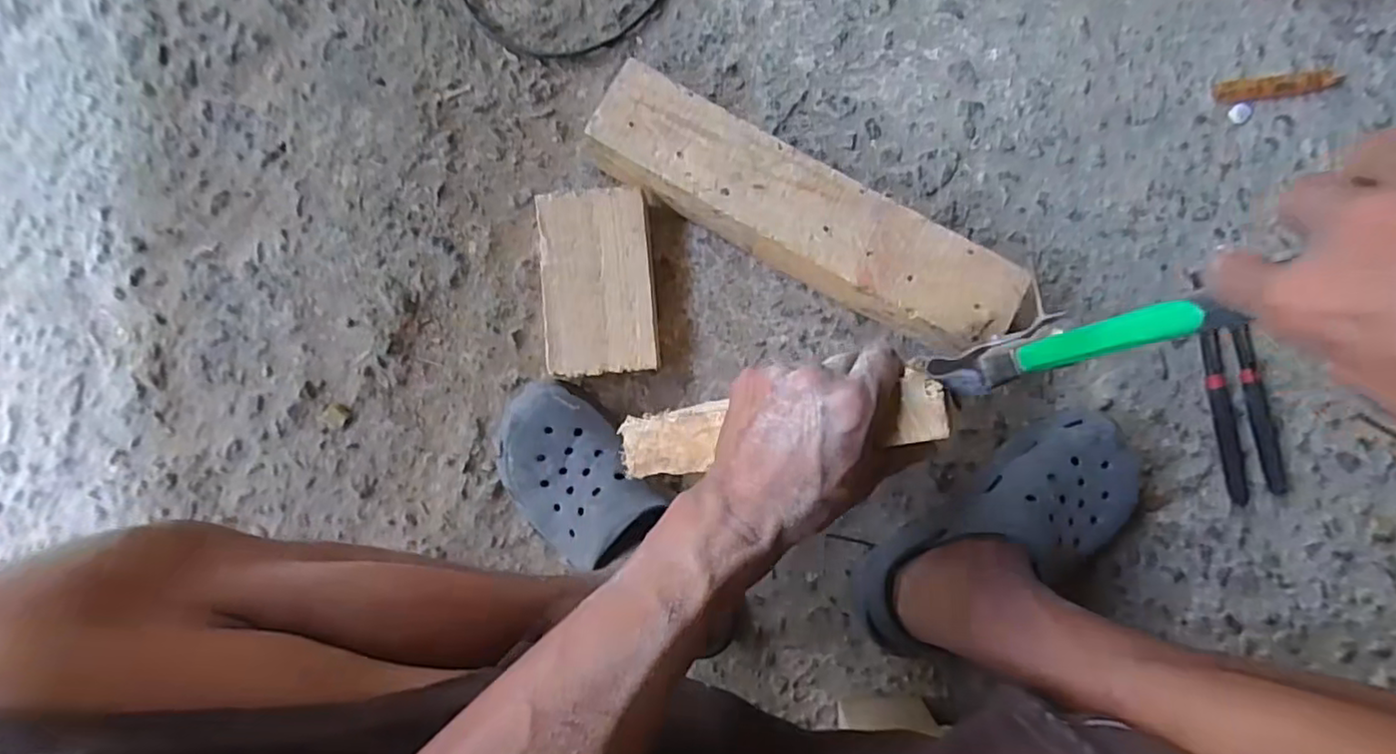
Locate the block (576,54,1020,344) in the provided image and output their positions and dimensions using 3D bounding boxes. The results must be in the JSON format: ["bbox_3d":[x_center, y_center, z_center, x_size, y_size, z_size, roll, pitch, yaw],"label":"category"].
[{"bbox_3d":[0.090,-0.139,0.582,0.382,0.095,0.087,29,89,1],"label":"block"}]

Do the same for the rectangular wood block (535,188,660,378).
[{"bbox_3d":[-0.090,-0.087,0.599,0.103,0.051,0.167,-4,89,2],"label":"rectangular wood block"}]

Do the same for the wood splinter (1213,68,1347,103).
[{"bbox_3d":[0.560,-0.280,0.614,0.117,0.017,0.022,-8,89,0],"label":"wood splinter"}]

